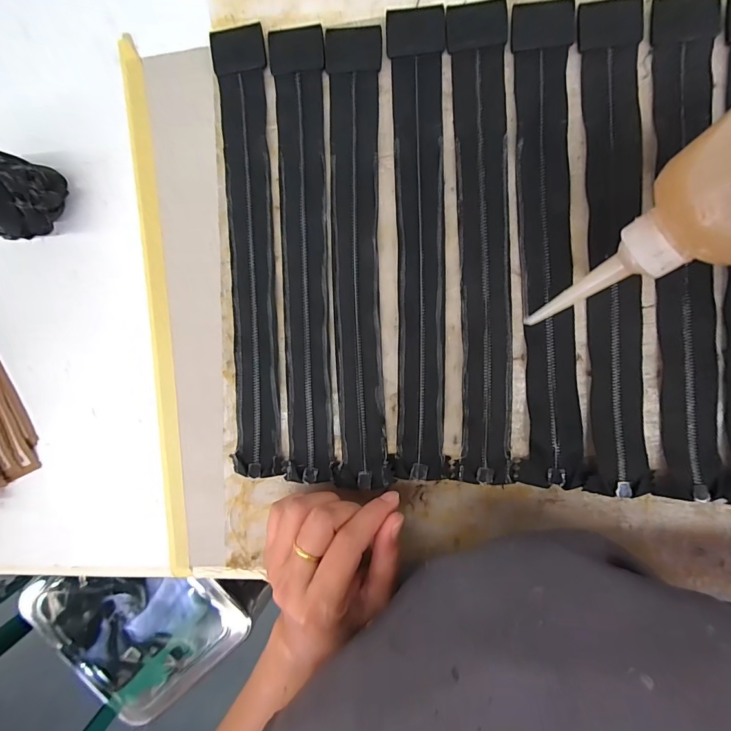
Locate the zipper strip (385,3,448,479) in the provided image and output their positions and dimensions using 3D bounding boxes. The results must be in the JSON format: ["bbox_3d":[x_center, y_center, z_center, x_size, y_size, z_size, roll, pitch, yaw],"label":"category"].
[{"bbox_3d":[0.036,-0.072,0.249,0.033,0.009,0.288,-1,94,7],"label":"zipper strip"}]

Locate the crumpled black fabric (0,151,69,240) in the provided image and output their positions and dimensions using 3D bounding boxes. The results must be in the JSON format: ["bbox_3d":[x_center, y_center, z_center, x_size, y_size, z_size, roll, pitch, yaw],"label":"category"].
[{"bbox_3d":[-0.231,-0.109,0.249,0.048,0.059,0.054,21,96,5],"label":"crumpled black fabric"}]

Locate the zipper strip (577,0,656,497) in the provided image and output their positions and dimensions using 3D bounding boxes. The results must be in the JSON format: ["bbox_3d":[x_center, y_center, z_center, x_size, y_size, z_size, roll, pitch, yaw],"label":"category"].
[{"bbox_3d":[0.154,-0.068,0.233,0.036,0.011,0.290,-3,94,7],"label":"zipper strip"}]

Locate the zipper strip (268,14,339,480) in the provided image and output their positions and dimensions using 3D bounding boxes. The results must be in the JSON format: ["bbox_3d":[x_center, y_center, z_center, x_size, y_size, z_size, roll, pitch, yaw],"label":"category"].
[{"bbox_3d":[-0.042,-0.067,0.258,0.033,0.009,0.288,-1,94,7],"label":"zipper strip"}]

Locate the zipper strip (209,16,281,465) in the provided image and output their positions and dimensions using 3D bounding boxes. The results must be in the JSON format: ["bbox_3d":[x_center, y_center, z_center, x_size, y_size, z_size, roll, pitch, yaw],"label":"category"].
[{"bbox_3d":[-0.080,-0.071,0.261,0.032,0.009,0.290,-1,94,7],"label":"zipper strip"}]

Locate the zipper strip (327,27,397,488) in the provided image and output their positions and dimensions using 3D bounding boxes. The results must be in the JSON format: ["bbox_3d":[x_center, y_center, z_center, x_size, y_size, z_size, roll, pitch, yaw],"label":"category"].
[{"bbox_3d":[-0.003,-0.065,0.254,0.035,0.010,0.288,-1,94,7],"label":"zipper strip"}]

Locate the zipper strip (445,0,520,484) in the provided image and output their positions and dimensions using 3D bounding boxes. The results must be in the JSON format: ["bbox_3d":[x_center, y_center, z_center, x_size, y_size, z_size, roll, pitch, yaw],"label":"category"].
[{"bbox_3d":[0.076,-0.071,0.243,0.035,0.009,0.289,-2,94,7],"label":"zipper strip"}]

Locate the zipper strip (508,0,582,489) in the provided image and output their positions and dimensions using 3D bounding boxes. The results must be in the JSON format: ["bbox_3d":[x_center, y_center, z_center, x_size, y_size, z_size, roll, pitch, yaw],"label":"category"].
[{"bbox_3d":[0.113,-0.071,0.237,0.035,0.008,0.290,-3,94,7],"label":"zipper strip"}]

